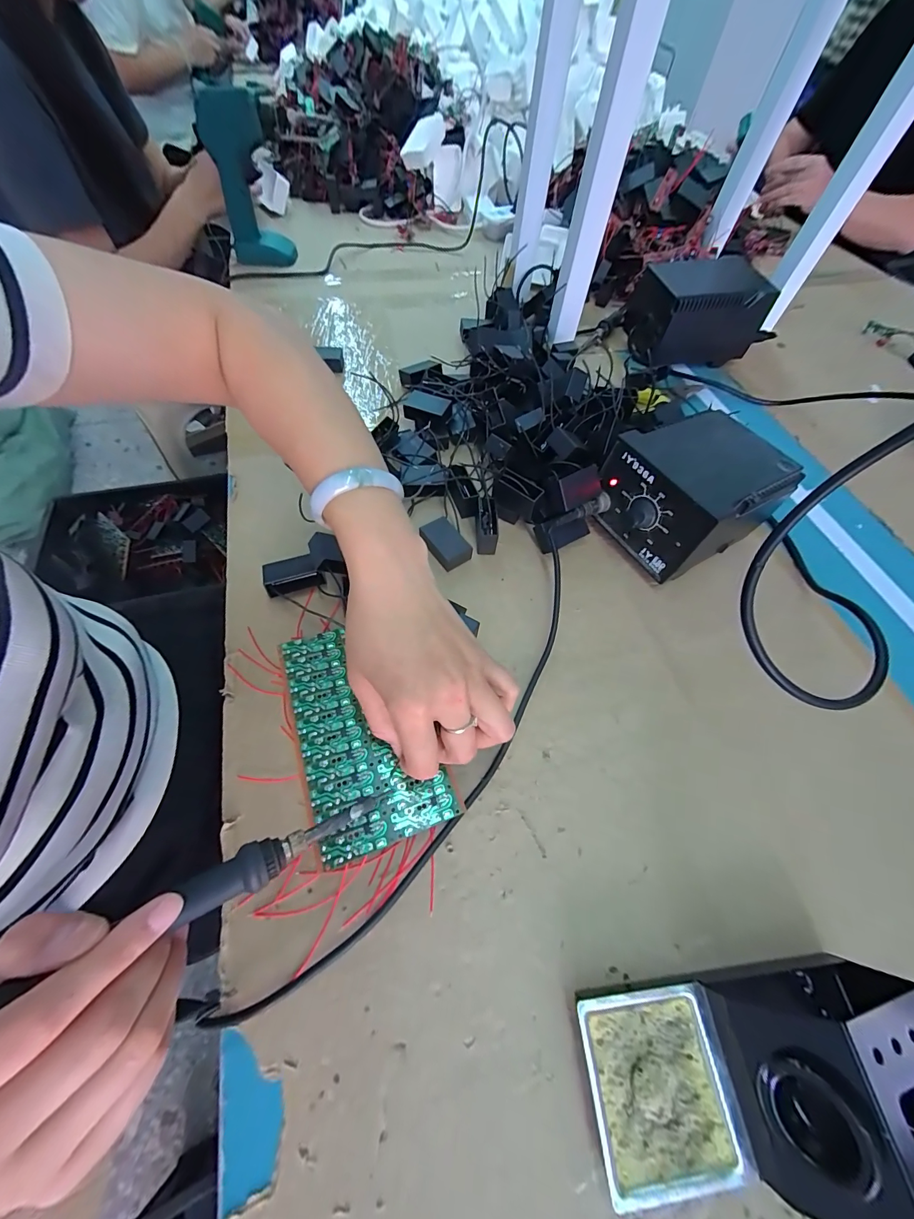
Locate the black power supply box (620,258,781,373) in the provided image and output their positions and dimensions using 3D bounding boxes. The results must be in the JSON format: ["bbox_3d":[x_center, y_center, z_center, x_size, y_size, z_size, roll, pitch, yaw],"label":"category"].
[{"bbox_3d":[0.347,-0.424,0.551,0.177,0.086,0.120,-5,61,-6],"label":"black power supply box"}]

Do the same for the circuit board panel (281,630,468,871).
[{"bbox_3d":[-0.067,0.083,0.280,0.090,0.004,0.157,-15,62,-17],"label":"circuit board panel"}]

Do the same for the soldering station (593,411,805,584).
[{"bbox_3d":[0.216,-0.108,0.364,0.144,0.095,0.114,-24,64,-16],"label":"soldering station"}]

